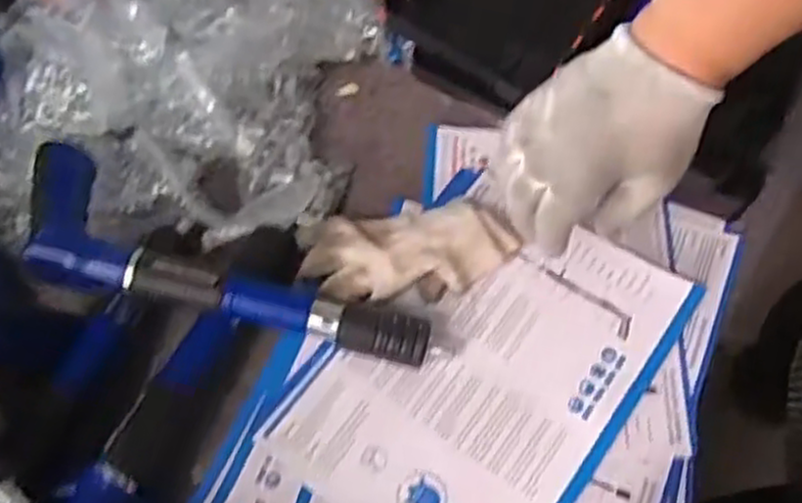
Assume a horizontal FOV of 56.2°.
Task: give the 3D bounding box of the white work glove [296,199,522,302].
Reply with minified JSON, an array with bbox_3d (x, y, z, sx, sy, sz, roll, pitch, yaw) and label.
[{"bbox_3d":[0.003,-0.005,0.536,0.148,0.030,0.076,-9,62,-2],"label":"white work glove"}]

